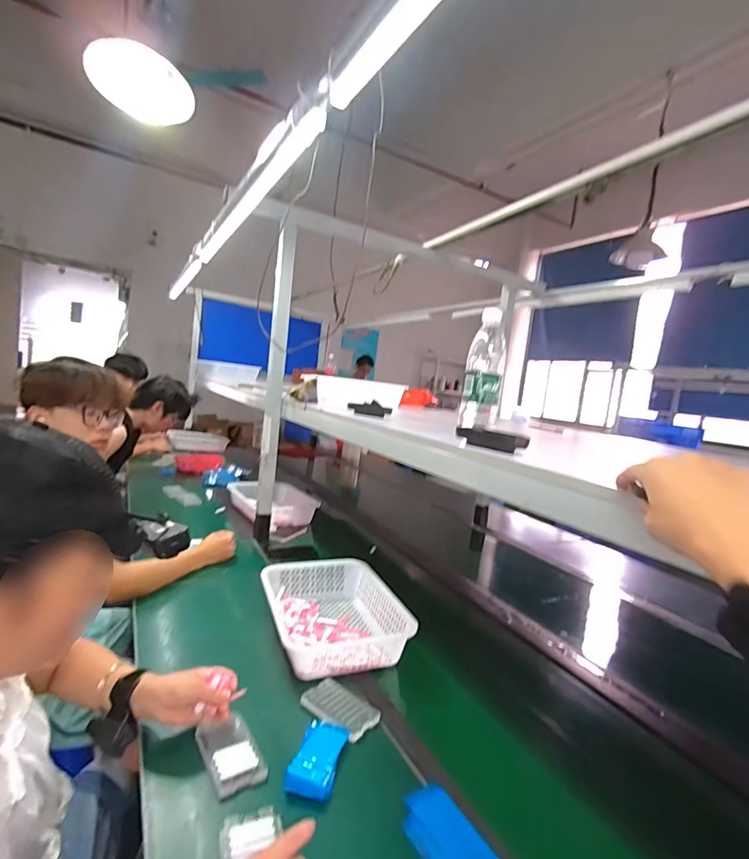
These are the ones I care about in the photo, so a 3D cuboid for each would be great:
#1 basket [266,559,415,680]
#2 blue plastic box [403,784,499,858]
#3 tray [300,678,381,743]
[{"bbox_3d":[-0.096,0.395,0.993,0.250,0.094,0.336,3,7,-26],"label":"basket"},{"bbox_3d":[0.091,0.492,0.541,0.070,0.027,0.142,3,7,-28],"label":"blue plastic box"},{"bbox_3d":[-0.057,0.462,0.758,0.127,0.012,0.077,11,8,38],"label":"tray"}]

